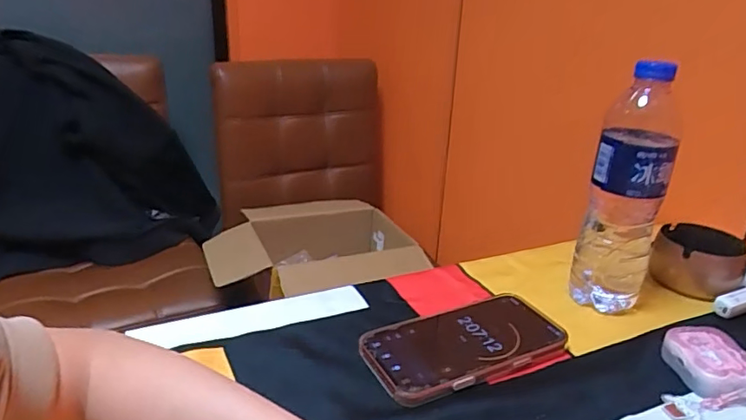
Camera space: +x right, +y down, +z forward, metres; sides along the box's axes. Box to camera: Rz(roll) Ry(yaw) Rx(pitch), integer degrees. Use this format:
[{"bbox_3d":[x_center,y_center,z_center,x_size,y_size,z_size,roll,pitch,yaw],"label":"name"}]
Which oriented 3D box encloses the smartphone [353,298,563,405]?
[{"bbox_3d":[0.076,0.110,0.446,0.165,0.014,0.081,-8,25,-26],"label":"smartphone"}]

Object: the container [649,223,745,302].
[{"bbox_3d":[0.343,0.051,0.570,0.086,0.050,0.100,18,27,32],"label":"container"}]

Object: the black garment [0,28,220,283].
[{"bbox_3d":[-0.665,-0.116,1.211,0.538,0.446,0.222,-1,23,-9],"label":"black garment"}]

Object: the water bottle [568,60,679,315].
[{"bbox_3d":[0.227,-0.011,0.486,0.063,0.221,0.055,14,25,24],"label":"water bottle"}]

